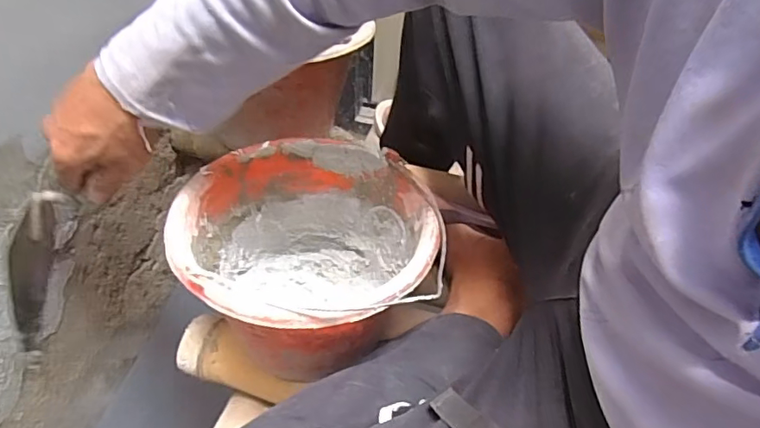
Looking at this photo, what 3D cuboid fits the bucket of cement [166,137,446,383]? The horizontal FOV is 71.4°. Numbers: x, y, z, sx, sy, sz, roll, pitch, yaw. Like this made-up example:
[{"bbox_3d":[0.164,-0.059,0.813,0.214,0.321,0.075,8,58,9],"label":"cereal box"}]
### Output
[{"bbox_3d":[-0.072,0.049,0.534,0.229,0.158,0.230,2,46,-2],"label":"bucket of cement"}]

